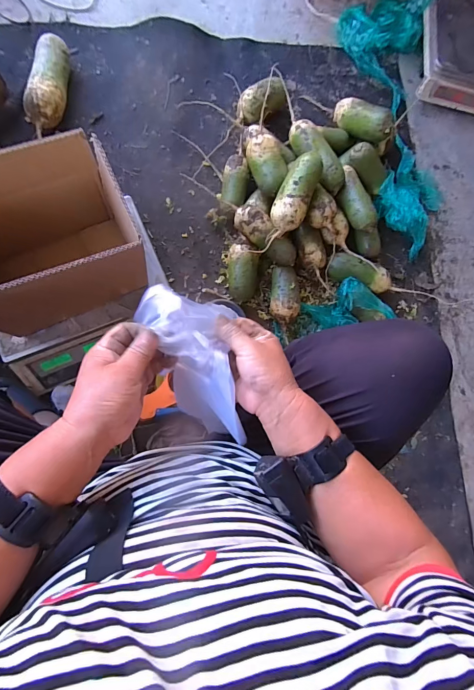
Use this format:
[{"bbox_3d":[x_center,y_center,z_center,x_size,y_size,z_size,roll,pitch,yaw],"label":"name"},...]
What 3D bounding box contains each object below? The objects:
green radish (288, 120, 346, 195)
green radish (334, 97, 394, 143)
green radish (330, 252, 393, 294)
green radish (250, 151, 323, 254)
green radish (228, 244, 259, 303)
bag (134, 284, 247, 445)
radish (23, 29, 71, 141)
[{"bbox_3d":[0.197,-0.454,0.801,0.074,0.080,0.199,-23,89,-13],"label":"green radish"},{"bbox_3d":[0.312,-0.567,0.853,0.062,0.059,0.189,-33,58,-8],"label":"green radish"},{"bbox_3d":[0.312,-0.179,0.868,0.160,0.071,0.067,21,82,-7],"label":"green radish"},{"bbox_3d":[0.121,-0.317,0.757,0.077,0.080,0.231,25,80,-8],"label":"green radish"},{"bbox_3d":[0.014,-0.173,0.825,0.075,0.075,0.132,3,85,-9],"label":"green radish"},{"bbox_3d":[-0.041,0.020,0.400,0.092,0.088,0.195,-26,90,-8],"label":"bag"},{"bbox_3d":[-0.428,-0.587,0.771,0.081,0.076,0.220,5,83,-11],"label":"radish"}]

